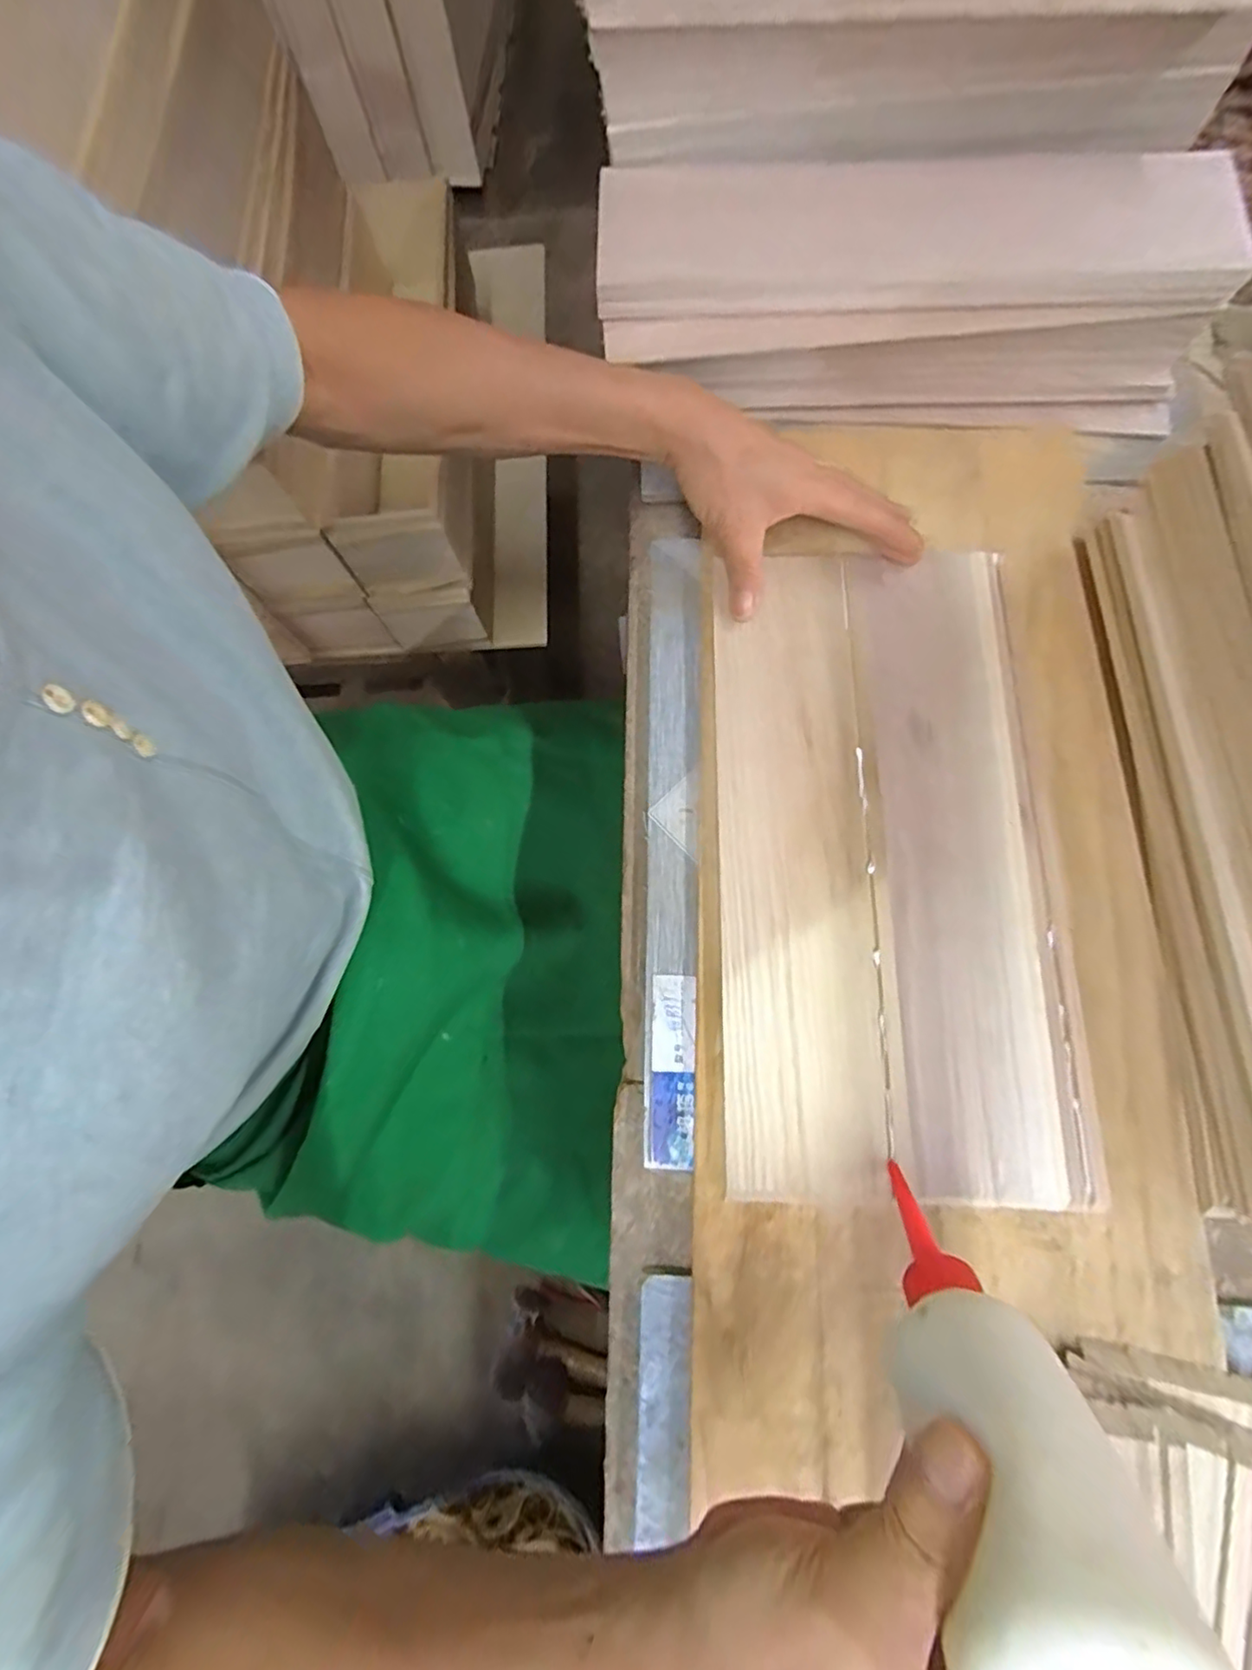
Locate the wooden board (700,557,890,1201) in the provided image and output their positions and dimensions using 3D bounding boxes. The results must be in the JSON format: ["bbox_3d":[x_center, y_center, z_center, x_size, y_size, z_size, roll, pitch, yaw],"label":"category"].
[{"bbox_3d":[0.095,0.005,0.351,0.087,0.014,0.368,0,77,1],"label":"wooden board"}]

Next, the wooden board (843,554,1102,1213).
[{"bbox_3d":[0.189,0.006,0.344,0.098,0.010,0.369,0,77,1],"label":"wooden board"}]

